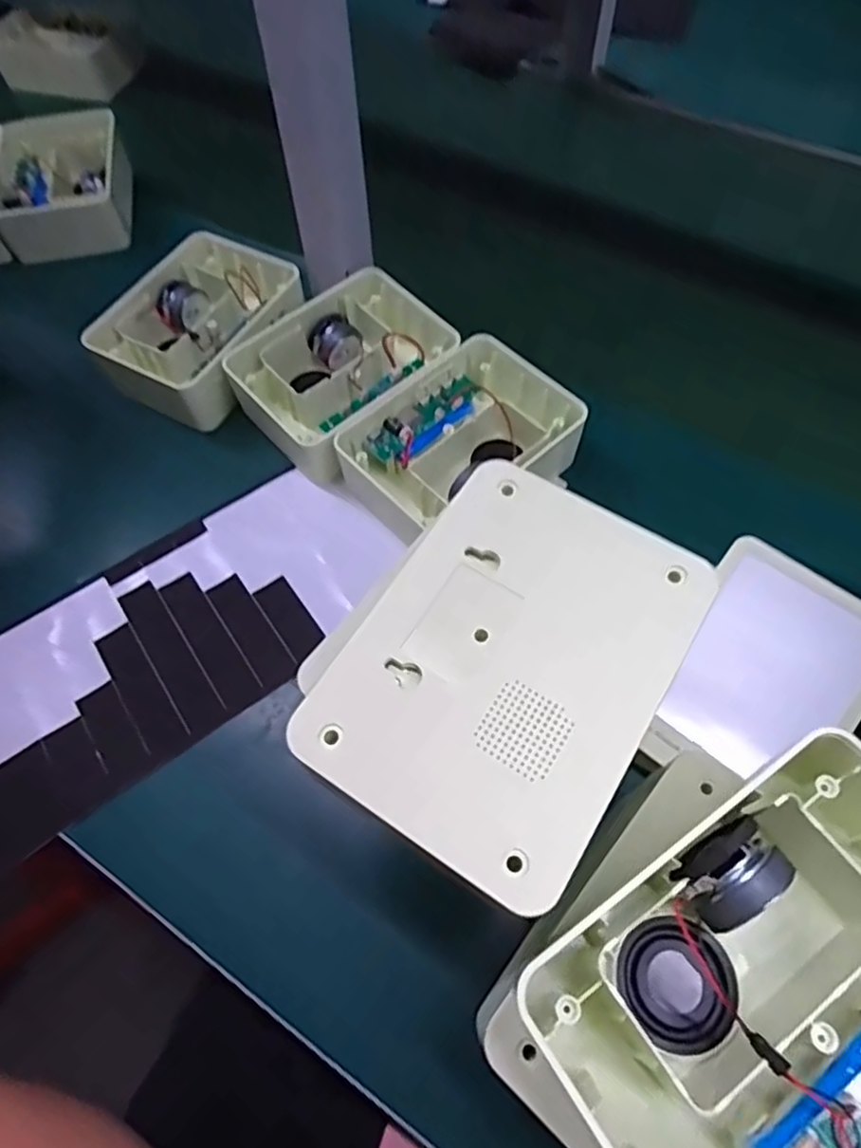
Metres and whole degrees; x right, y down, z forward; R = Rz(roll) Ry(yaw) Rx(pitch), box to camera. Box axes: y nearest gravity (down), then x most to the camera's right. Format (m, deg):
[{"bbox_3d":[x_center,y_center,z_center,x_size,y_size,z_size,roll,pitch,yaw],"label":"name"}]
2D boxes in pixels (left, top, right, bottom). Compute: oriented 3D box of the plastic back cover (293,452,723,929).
[{"bbox_3d":[0.028,0.028,0.234,0.100,0.010,0.137,30,66,17],"label":"plastic back cover"}]

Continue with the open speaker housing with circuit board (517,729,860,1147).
[{"bbox_3d":[0.114,0.133,0.212,0.148,0.050,0.104,-34,65,-16],"label":"open speaker housing with circuit board"}]

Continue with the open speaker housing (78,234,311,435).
[{"bbox_3d":[-0.176,-0.196,0.520,0.114,0.050,0.153,27,65,16],"label":"open speaker housing"}]

